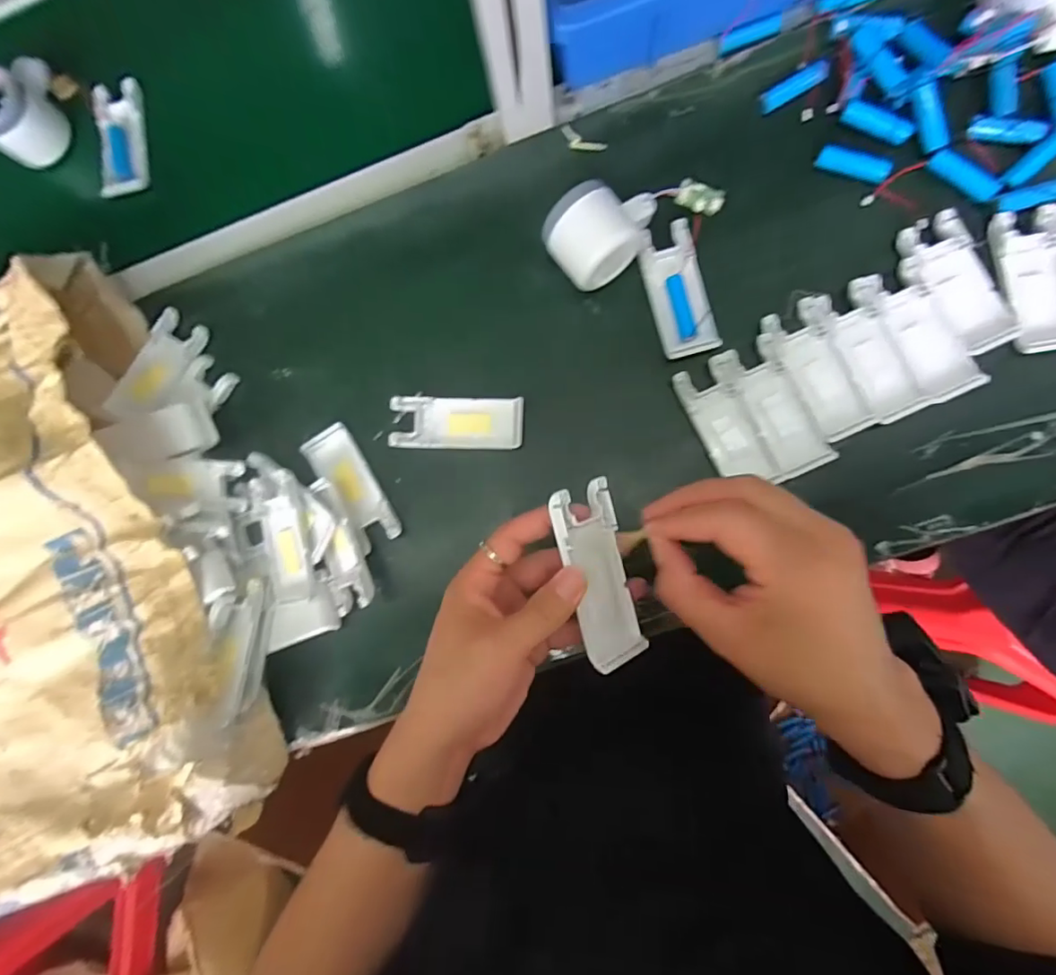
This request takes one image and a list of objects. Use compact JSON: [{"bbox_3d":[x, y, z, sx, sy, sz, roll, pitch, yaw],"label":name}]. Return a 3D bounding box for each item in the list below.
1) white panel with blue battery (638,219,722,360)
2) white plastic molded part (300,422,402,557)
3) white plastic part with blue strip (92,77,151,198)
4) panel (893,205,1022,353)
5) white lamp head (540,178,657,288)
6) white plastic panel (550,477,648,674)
[{"bbox_3d":[0.115,-0.152,0.409,0.042,0.010,0.102,-14,83,4],"label":"white panel with blue battery"},{"bbox_3d":[-0.141,0.001,0.425,0.037,0.012,0.103,-32,83,4],"label":"white plastic molded part"},{"bbox_3d":[-0.372,-0.320,0.488,0.039,0.014,0.108,-7,87,-16],"label":"white plastic part with blue strip"},{"bbox_3d":[0.315,-0.149,0.385,0.044,0.008,0.104,-26,82,3],"label":"panel"},{"bbox_3d":[0.056,-0.192,0.394,0.083,0.051,0.052,-37,82,1],"label":"white lamp head"},{"bbox_3d":[0.041,0.049,0.302,0.039,0.008,0.103,-16,95,-32],"label":"white plastic panel"}]

